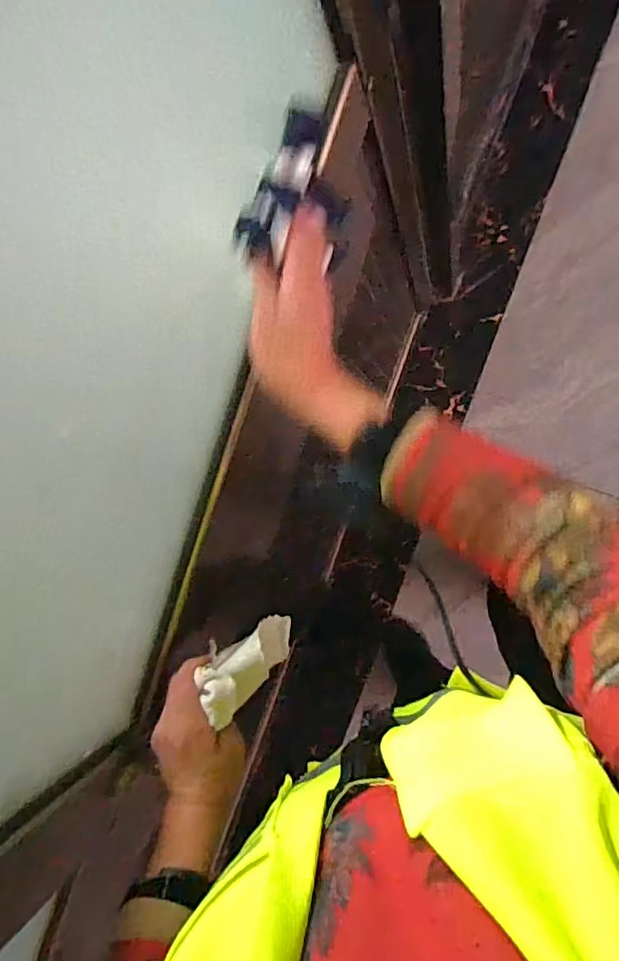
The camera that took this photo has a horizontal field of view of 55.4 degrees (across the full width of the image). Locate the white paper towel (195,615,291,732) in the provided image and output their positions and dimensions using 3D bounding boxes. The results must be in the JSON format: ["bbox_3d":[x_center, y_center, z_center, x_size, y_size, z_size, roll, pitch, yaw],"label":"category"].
[{"bbox_3d":[-0.058,0.176,0.571,0.047,0.132,0.058,-37,86,31],"label":"white paper towel"}]

